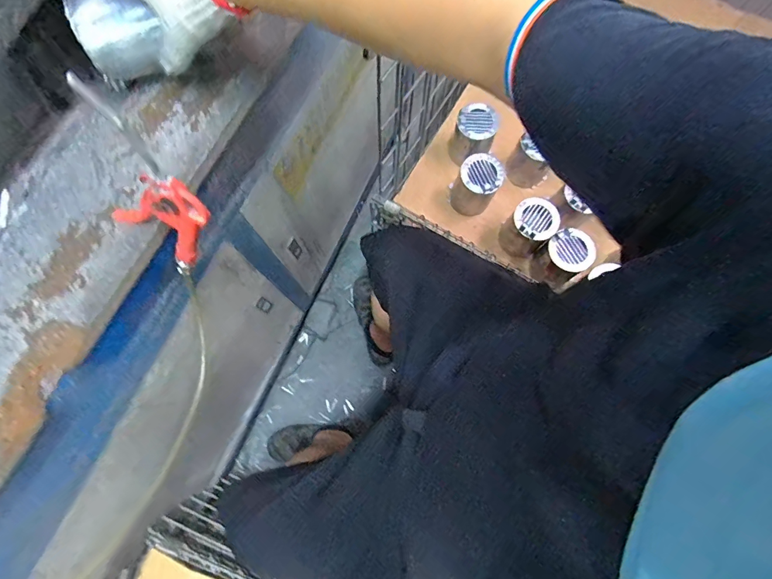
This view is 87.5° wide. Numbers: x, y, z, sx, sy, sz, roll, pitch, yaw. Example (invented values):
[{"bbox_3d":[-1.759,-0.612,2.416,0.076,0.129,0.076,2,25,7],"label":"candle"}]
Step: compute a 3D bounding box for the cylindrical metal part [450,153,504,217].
[{"bbox_3d":[0.189,-0.216,0.853,0.082,0.122,0.079,0,76,0],"label":"cylindrical metal part"}]

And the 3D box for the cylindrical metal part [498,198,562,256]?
[{"bbox_3d":[0.292,-0.124,0.826,0.077,0.131,0.088,-37,79,-9],"label":"cylindrical metal part"}]

